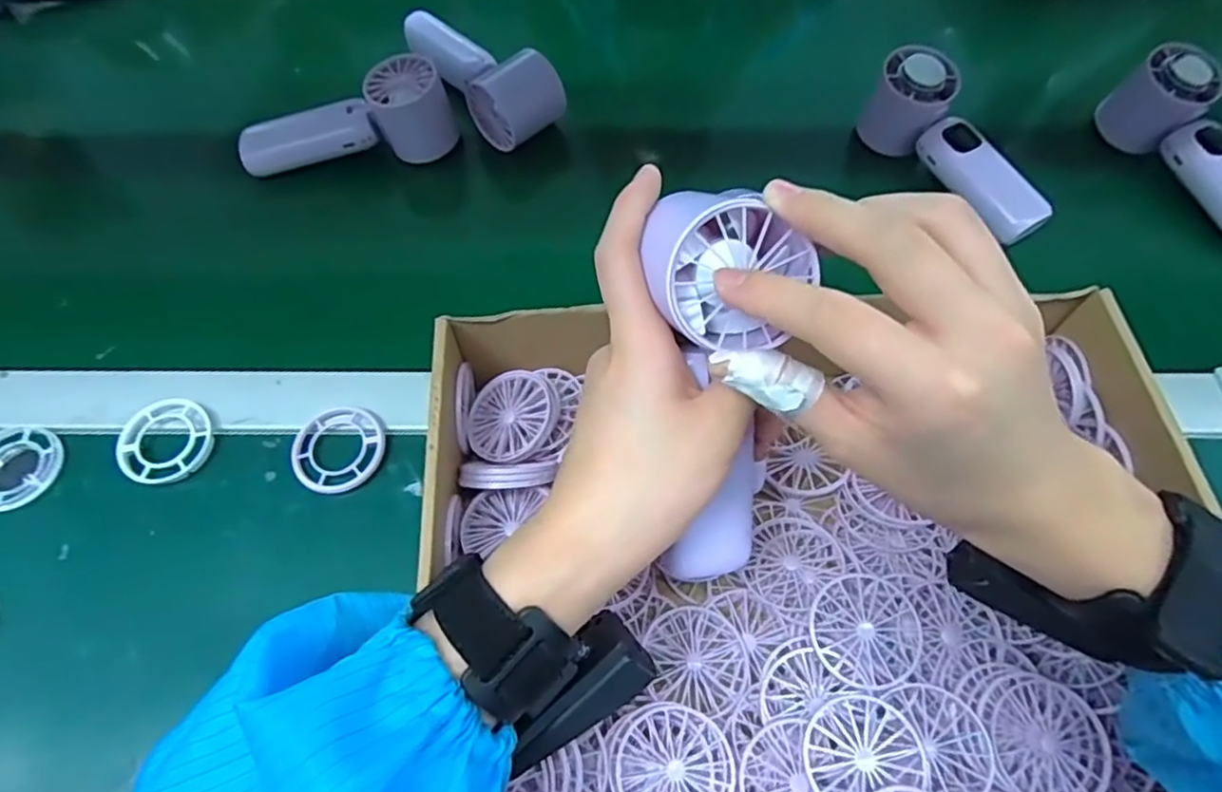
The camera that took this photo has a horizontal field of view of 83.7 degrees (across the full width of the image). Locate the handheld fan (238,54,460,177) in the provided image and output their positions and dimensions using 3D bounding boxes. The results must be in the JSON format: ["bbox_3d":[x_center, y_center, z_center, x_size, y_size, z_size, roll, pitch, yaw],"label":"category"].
[{"bbox_3d":[-0.197,-0.203,0.504,0.154,0.053,0.045,-9,64,-5],"label":"handheld fan"}]

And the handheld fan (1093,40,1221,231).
[{"bbox_3d":[0.416,-0.168,0.479,0.044,0.054,0.151,-22,74,-9],"label":"handheld fan"}]

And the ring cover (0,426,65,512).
[{"bbox_3d":[-0.357,0.042,0.405,0.054,0.008,0.052,8,64,3],"label":"ring cover"}]

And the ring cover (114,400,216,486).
[{"bbox_3d":[-0.265,0.025,0.406,0.052,0.007,0.053,-11,64,-6],"label":"ring cover"}]

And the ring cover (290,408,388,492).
[{"bbox_3d":[-0.160,0.031,0.404,0.053,0.009,0.054,-26,67,-13],"label":"ring cover"}]

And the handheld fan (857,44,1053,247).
[{"bbox_3d":[0.243,-0.174,0.485,0.047,0.050,0.153,-32,77,-14],"label":"handheld fan"}]

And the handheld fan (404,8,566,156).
[{"bbox_3d":[-0.101,-0.257,0.529,0.056,0.052,0.151,-33,68,-16],"label":"handheld fan"}]

